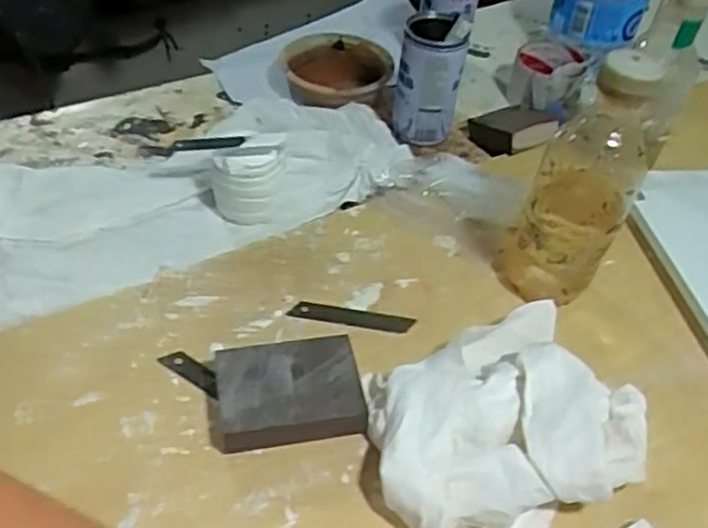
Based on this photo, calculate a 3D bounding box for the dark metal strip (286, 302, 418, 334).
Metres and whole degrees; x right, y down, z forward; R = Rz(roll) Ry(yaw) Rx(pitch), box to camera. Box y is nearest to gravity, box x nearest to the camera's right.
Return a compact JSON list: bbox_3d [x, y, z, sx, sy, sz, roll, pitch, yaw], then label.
[{"bbox_3d":[-0.002,0.043,0.564,0.097,0.004,0.017,10,57,3],"label":"dark metal strip"}]

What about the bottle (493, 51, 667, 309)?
[{"bbox_3d":[0.167,-0.055,0.530,0.081,0.207,0.072,19,48,12],"label":"bottle"}]

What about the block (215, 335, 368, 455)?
[{"bbox_3d":[-0.045,0.089,0.494,0.097,0.032,0.070,-6,47,-11],"label":"block"}]

